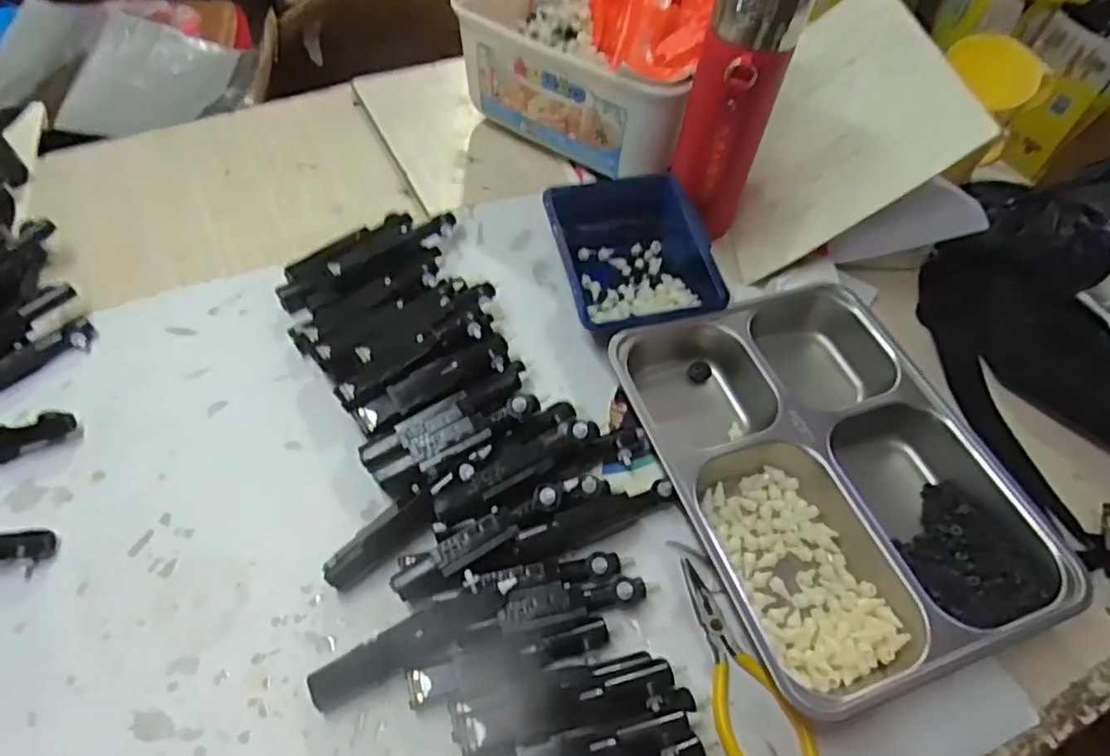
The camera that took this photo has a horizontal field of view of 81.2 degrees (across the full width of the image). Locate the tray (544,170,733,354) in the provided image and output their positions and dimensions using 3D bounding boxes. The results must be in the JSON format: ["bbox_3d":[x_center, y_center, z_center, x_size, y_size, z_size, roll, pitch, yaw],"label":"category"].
[{"bbox_3d":[0.062,-0.096,0.536,0.116,0.056,0.145,-12,57,-11],"label":"tray"}]

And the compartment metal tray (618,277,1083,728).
[{"bbox_3d":[0.181,0.058,0.444,0.214,0.045,0.277,-16,57,-14],"label":"compartment metal tray"}]

